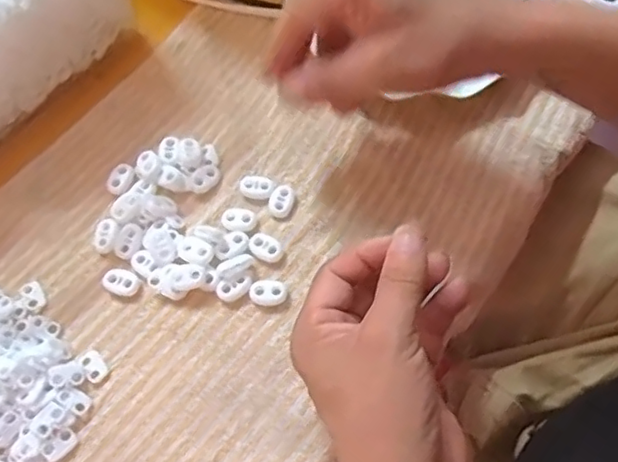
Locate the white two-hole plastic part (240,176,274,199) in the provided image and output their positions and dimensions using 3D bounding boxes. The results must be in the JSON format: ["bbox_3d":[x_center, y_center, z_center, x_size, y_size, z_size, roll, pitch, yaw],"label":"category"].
[{"bbox_3d":[-0.034,-0.028,0.389,0.022,0.004,0.016,16,67,10],"label":"white two-hole plastic part"}]

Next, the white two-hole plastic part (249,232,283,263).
[{"bbox_3d":[-0.027,0.011,0.371,0.022,0.004,0.015,30,70,16],"label":"white two-hole plastic part"}]

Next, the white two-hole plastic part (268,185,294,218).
[{"bbox_3d":[-0.018,-0.019,0.384,0.015,0.004,0.022,13,67,9],"label":"white two-hole plastic part"}]

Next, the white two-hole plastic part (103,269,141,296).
[{"bbox_3d":[-0.115,0.032,0.366,0.023,0.005,0.015,15,67,10],"label":"white two-hole plastic part"}]

